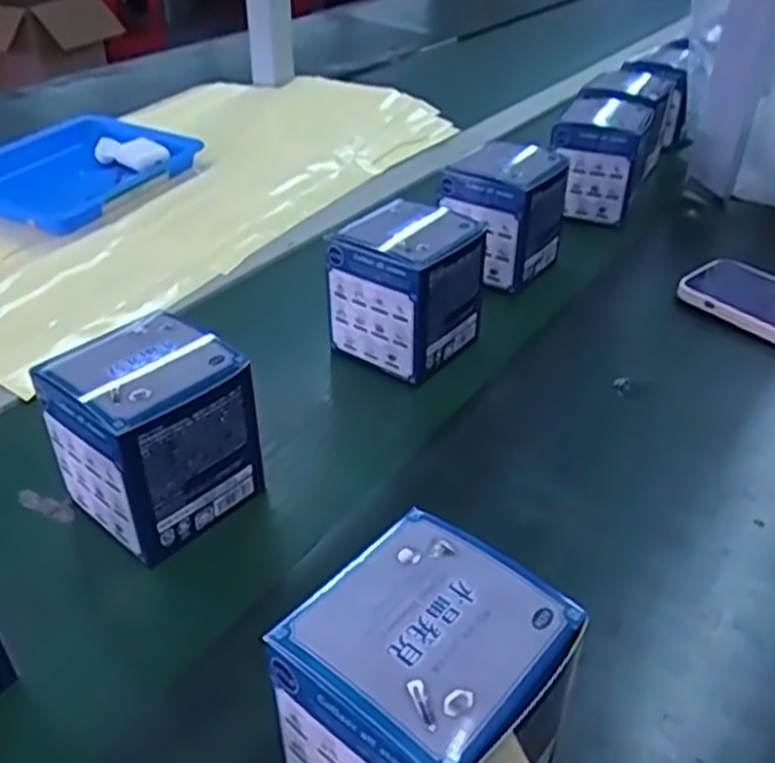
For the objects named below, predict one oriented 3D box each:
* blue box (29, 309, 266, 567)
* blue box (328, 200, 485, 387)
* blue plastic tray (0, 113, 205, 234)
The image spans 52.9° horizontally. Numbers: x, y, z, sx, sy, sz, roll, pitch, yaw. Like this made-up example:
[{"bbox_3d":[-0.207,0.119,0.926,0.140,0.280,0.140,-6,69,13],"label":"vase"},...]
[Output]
[{"bbox_3d":[-0.124,0.028,0.421,0.081,0.101,0.092,28,45,30],"label":"blue box"},{"bbox_3d":[0.011,-0.065,0.547,0.084,0.104,0.075,26,43,28],"label":"blue box"},{"bbox_3d":[-0.318,-0.215,0.785,0.168,0.025,0.210,17,40,19],"label":"blue plastic tray"}]

